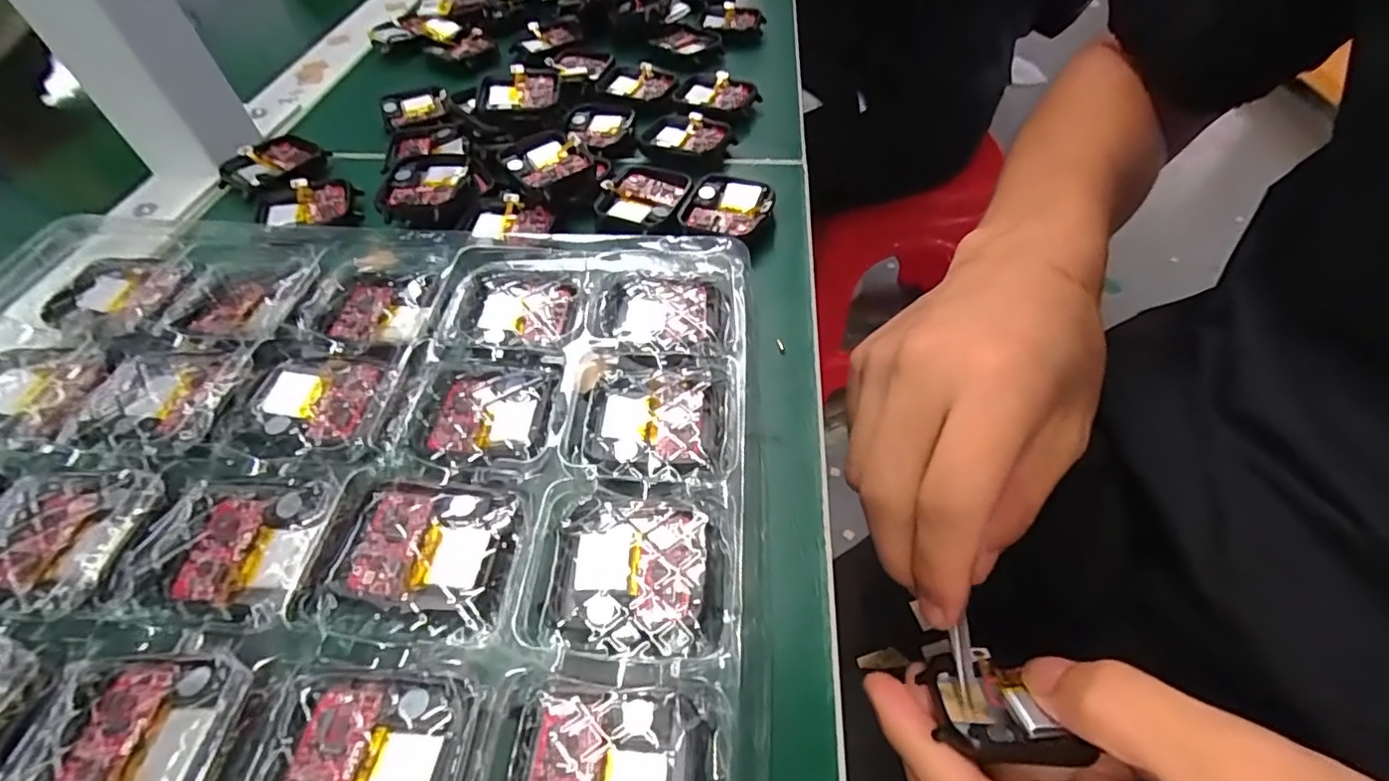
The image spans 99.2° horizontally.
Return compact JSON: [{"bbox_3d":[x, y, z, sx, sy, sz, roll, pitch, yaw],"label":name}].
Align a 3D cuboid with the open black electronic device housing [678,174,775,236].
[{"bbox_3d":[0.015,-0.084,0.266,0.038,0.007,0.037,9,52,10],"label":"open black electronic device housing"}]

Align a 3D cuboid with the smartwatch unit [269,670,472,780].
[{"bbox_3d":[-0.076,0.085,0.137,0.040,0.006,0.037,-1,51,3],"label":"smartwatch unit"}]

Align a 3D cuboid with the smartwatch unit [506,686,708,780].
[{"bbox_3d":[-0.020,0.088,0.135,0.043,0.006,0.036,-2,51,2],"label":"smartwatch unit"}]

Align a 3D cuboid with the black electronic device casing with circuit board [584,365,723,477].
[{"bbox_3d":[-0.012,0.010,0.192,0.044,0.010,0.041,-4,51,0],"label":"black electronic device casing with circuit board"}]

